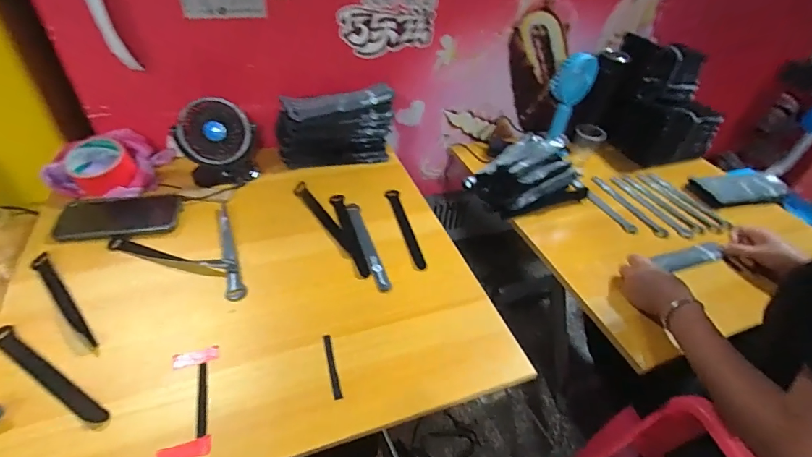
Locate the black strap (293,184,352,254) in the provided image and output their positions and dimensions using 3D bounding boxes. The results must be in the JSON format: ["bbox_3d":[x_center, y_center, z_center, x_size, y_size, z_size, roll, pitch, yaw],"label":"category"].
[{"bbox_3d":[-0.136,-0.021,0.667,0.023,0.006,0.188,-22,49,-28],"label":"black strap"}]

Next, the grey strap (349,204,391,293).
[{"bbox_3d":[-0.061,0.022,0.635,0.019,0.006,0.196,-9,44,-17],"label":"grey strap"}]

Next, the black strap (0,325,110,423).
[{"bbox_3d":[-0.388,0.156,0.439,0.194,0.006,0.021,25,45,20],"label":"black strap"}]

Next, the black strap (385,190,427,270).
[{"bbox_3d":[-0.003,-0.004,0.674,0.024,0.009,0.199,-5,43,-13],"label":"black strap"}]

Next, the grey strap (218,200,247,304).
[{"bbox_3d":[-0.258,0.027,0.599,0.023,0.016,0.192,-12,45,-19],"label":"grey strap"}]

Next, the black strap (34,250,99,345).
[{"bbox_3d":[-0.430,0.088,0.514,0.192,0.004,0.018,34,48,28],"label":"black strap"}]

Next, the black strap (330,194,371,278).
[{"bbox_3d":[-0.091,0.006,0.650,0.023,0.005,0.192,-9,44,-16],"label":"black strap"}]

